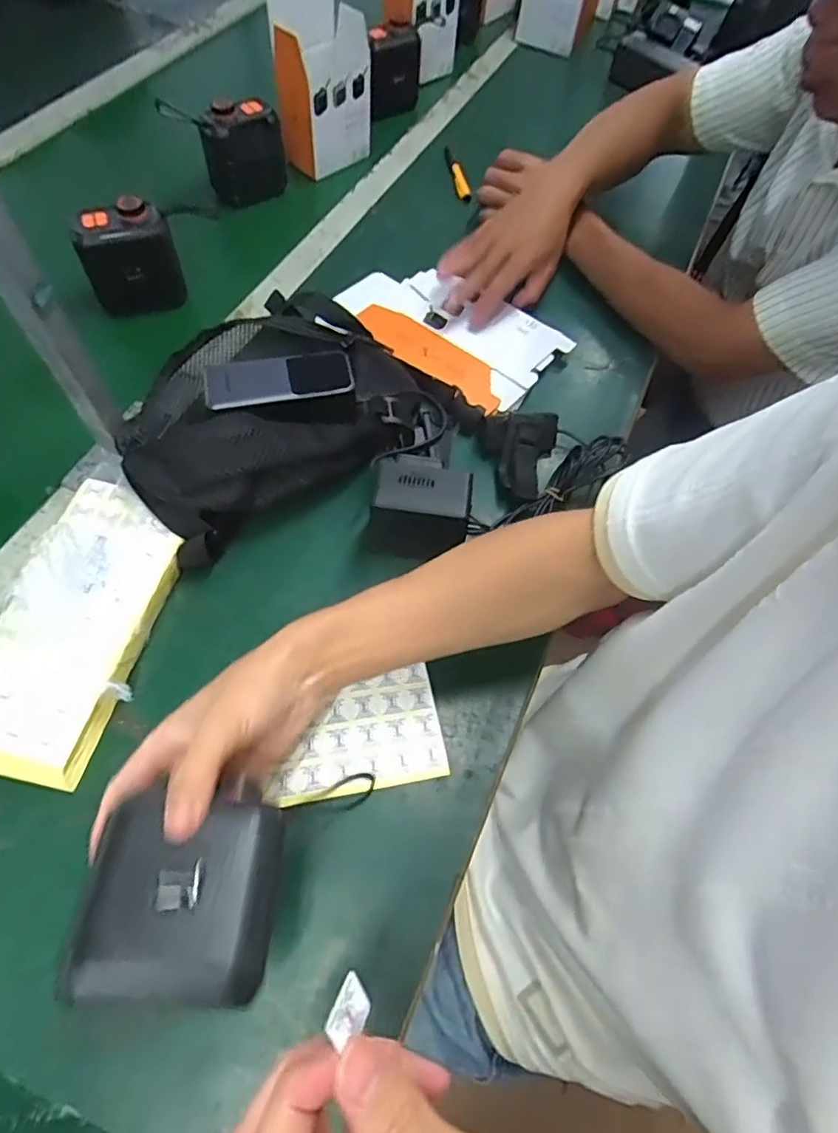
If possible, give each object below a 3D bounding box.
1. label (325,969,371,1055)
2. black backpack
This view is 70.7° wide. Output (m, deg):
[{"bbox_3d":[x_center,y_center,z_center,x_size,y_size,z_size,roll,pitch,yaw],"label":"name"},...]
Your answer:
[{"bbox_3d":[-0.023,0.150,0.198,0.016,0.004,0.019,61,29,-6],"label":"label"},{"bbox_3d":[-0.125,-0.158,0.531,0.293,0.084,0.231,-32,69,-19],"label":"black backpack"}]

